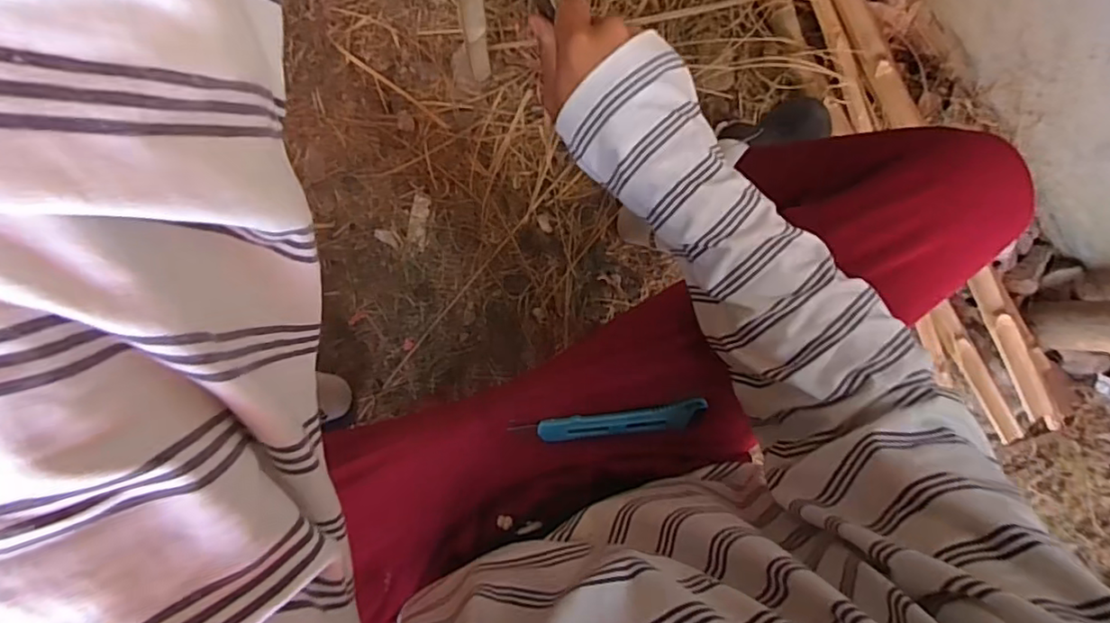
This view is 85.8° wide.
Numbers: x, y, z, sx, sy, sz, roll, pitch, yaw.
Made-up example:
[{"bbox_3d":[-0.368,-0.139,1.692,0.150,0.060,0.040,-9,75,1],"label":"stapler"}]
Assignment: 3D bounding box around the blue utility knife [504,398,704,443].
[{"bbox_3d":[0.048,0.095,0.503,0.158,0.006,0.023,-7,92,-3],"label":"blue utility knife"}]

